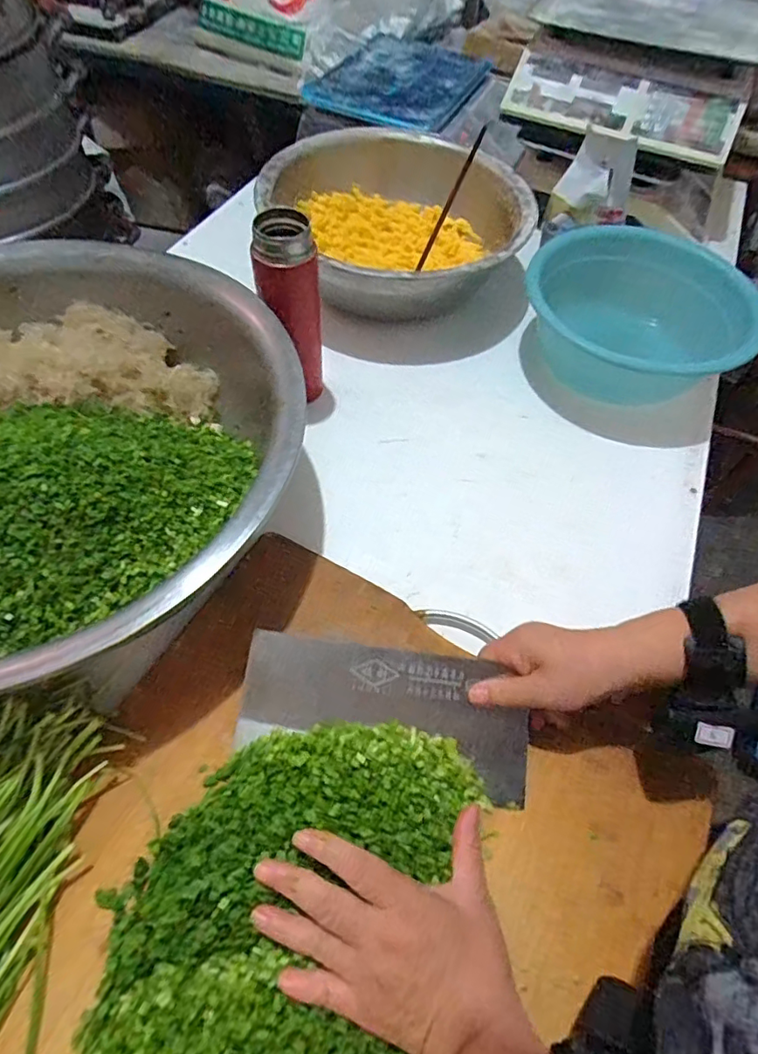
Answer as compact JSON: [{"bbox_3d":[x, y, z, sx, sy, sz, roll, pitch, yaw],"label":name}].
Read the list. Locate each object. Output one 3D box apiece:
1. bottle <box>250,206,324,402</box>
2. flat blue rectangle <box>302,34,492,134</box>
[{"bbox_3d":[-0.093,-0.221,0.575,0.062,0.201,0.052,-3,57,-5],"label":"bottle"},{"bbox_3d":[0.038,-0.764,0.920,0.223,0.021,0.347,20,58,10],"label":"flat blue rectangle"}]

